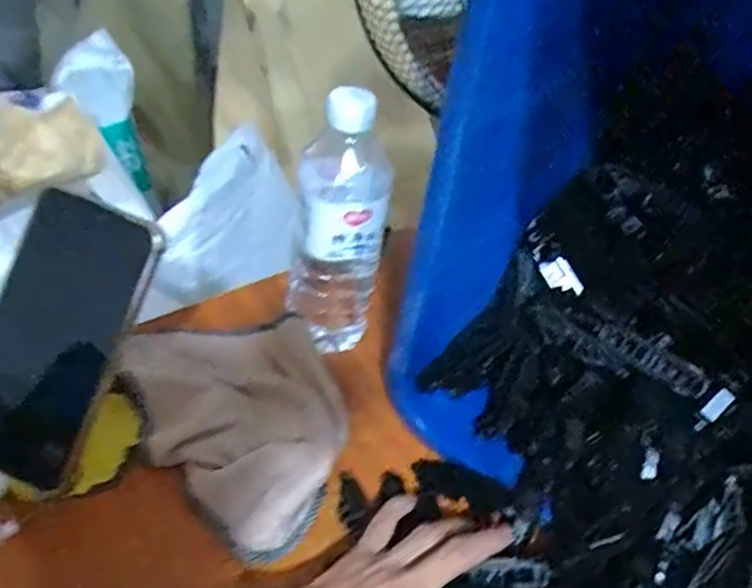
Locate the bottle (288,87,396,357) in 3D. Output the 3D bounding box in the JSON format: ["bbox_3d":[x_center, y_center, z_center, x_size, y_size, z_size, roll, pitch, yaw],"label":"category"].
[{"bbox_3d":[-0.028,-0.050,0.488,0.067,0.199,0.064,7,40,-3],"label":"bottle"}]

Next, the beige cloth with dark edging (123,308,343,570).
[{"bbox_3d":[-0.095,0.076,0.457,0.131,0.032,0.207,-17,47,-28],"label":"beige cloth with dark edging"}]

